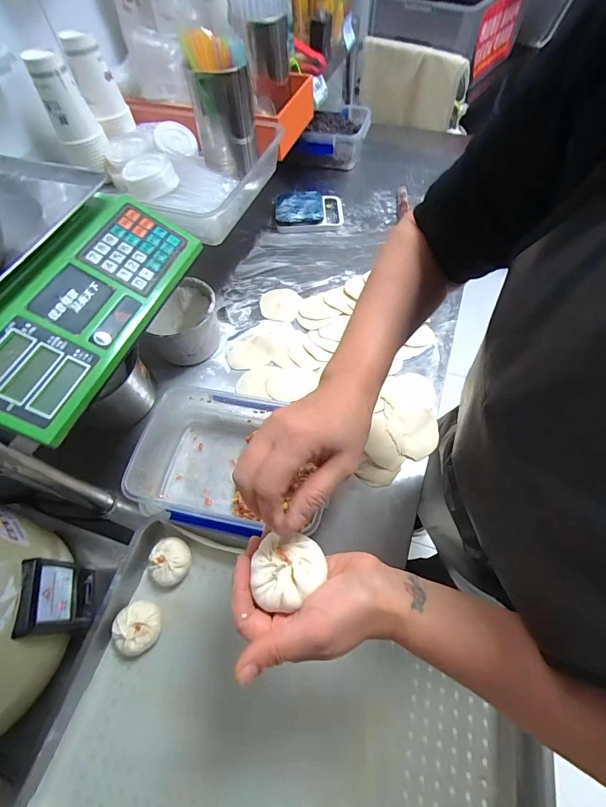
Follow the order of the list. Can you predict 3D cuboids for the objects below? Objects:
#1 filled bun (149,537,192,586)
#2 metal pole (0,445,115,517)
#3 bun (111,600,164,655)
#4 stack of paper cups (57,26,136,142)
[{"bbox_3d":[-0.200,0.242,0.531,0.059,0.040,0.060,-1,60,2],"label":"filled bun"},{"bbox_3d":[-0.346,0.109,0.481,0.028,0.268,0.030,-35,65,-15],"label":"metal pole"},{"bbox_3d":[-0.232,0.316,0.490,0.060,0.045,0.059,-1,61,2],"label":"bun"},{"bbox_3d":[-0.347,-0.544,0.592,0.064,0.123,0.059,-26,63,-11],"label":"stack of paper cups"}]

